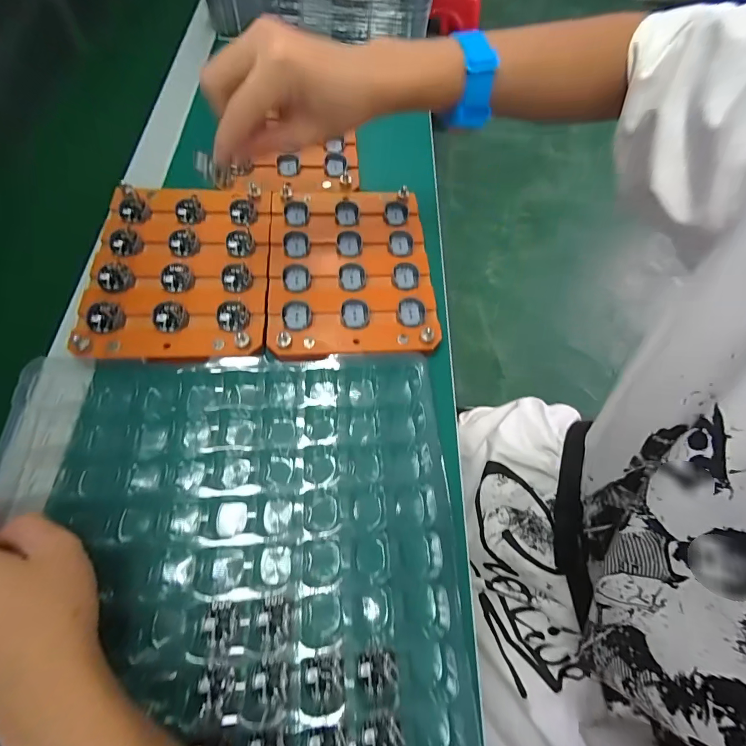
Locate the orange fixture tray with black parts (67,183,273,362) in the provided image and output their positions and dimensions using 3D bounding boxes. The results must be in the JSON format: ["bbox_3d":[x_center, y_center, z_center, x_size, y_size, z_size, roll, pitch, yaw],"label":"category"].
[{"bbox_3d":[-0.170,-0.097,0.332,0.147,0.014,0.186,-2,66,-4],"label":"orange fixture tray with black parts"}]

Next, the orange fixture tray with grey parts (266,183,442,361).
[{"bbox_3d":[-0.021,-0.102,0.349,0.147,0.012,0.190,-4,66,-5],"label":"orange fixture tray with grey parts"}]

